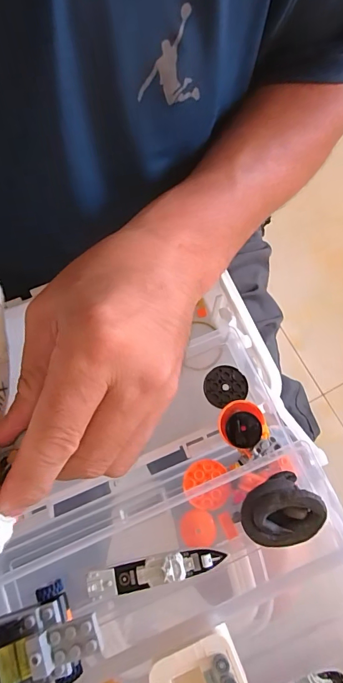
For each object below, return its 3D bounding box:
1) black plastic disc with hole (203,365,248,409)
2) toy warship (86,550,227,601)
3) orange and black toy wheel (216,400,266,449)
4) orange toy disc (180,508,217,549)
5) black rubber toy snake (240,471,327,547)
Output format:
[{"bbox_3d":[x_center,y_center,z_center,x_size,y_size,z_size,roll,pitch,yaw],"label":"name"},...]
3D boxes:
[{"bbox_3d":[0.038,0.031,0.276,0.030,0.004,0.027,-21,77,-5],"label":"black plastic disc with hole"},{"bbox_3d":[-0.009,0.124,0.206,0.072,0.010,0.014,-12,76,-3],"label":"toy warship"},{"bbox_3d":[0.046,0.054,0.254,0.029,0.008,0.030,0,76,0],"label":"orange and black toy wheel"},{"bbox_3d":[0.017,0.121,0.249,0.022,0.006,0.022,0,76,0],"label":"orange toy disc"},{"bbox_3d":[0.059,0.093,0.208,0.041,0.020,0.034,-31,78,-7],"label":"black rubber toy snake"}]

